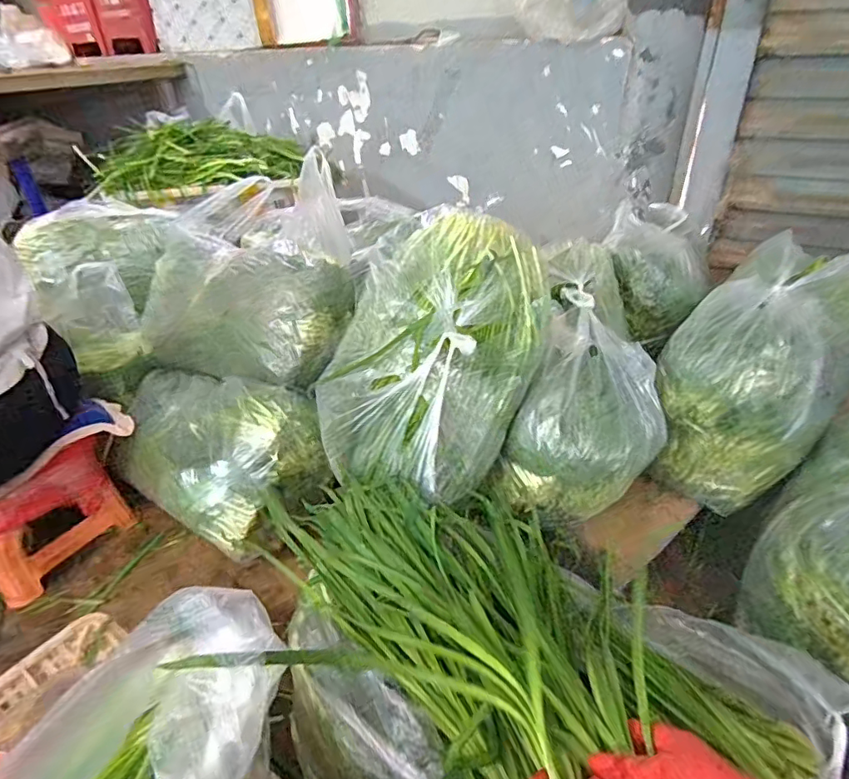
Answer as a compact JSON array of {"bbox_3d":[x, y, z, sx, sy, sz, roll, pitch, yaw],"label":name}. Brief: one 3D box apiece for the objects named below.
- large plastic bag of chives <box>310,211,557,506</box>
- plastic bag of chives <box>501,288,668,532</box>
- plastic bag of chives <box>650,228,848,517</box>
[{"bbox_3d":[0.001,-0.075,0.846,0.317,0.311,0.349,25,43,35],"label":"large plastic bag of chives"},{"bbox_3d":[0.267,0.049,0.868,0.221,0.230,0.274,16,38,26],"label":"plastic bag of chives"},{"bbox_3d":[0.603,-0.035,0.947,0.444,0.305,0.239,-31,43,-35],"label":"plastic bag of chives"}]

